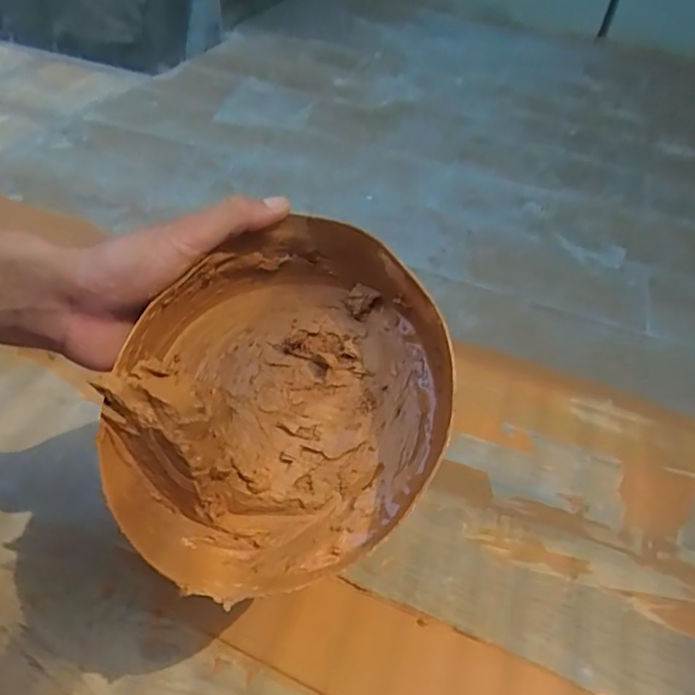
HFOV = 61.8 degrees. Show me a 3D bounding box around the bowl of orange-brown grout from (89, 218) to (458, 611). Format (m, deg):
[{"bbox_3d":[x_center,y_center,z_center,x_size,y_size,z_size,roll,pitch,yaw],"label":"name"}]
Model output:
[{"bbox_3d":[-0.038,0.027,0.310,0.181,0.080,0.181,-1,66,3],"label":"bowl of orange-brown grout"}]

